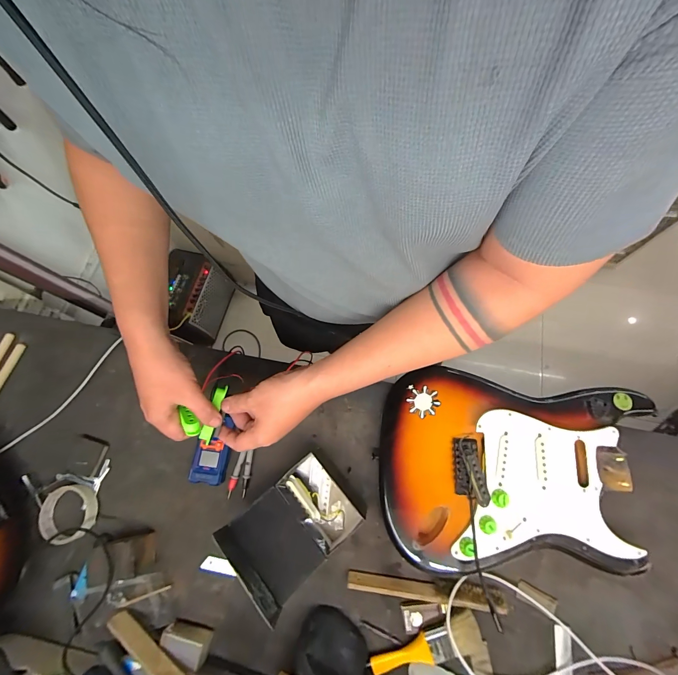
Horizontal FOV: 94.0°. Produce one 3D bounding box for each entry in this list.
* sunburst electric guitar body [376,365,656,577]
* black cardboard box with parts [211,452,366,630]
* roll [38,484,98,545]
[{"bbox_3d":[0.262,0.213,0.507,0.388,0.067,0.297,9,71,5],"label":"sunburst electric guitar body"},{"bbox_3d":[-0.065,0.284,0.483,0.176,0.084,0.131,-41,74,-11],"label":"black cardboard box with parts"},{"bbox_3d":[-0.447,0.291,0.521,0.084,0.029,0.085,-1,71,2],"label":"roll"}]

